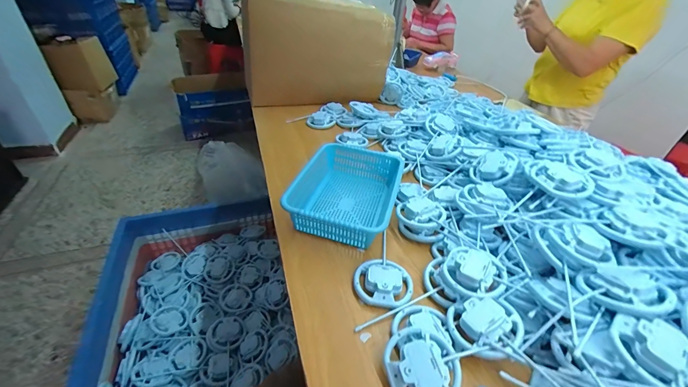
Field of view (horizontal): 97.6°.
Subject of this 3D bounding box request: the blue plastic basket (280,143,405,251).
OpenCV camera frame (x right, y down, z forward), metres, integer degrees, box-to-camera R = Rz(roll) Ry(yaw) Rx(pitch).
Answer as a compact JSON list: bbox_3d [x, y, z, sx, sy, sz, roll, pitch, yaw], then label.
[{"bbox_3d":[0.014,-0.008,0.698,0.208,0.082,0.298,15,38,12],"label":"blue plastic basket"}]

